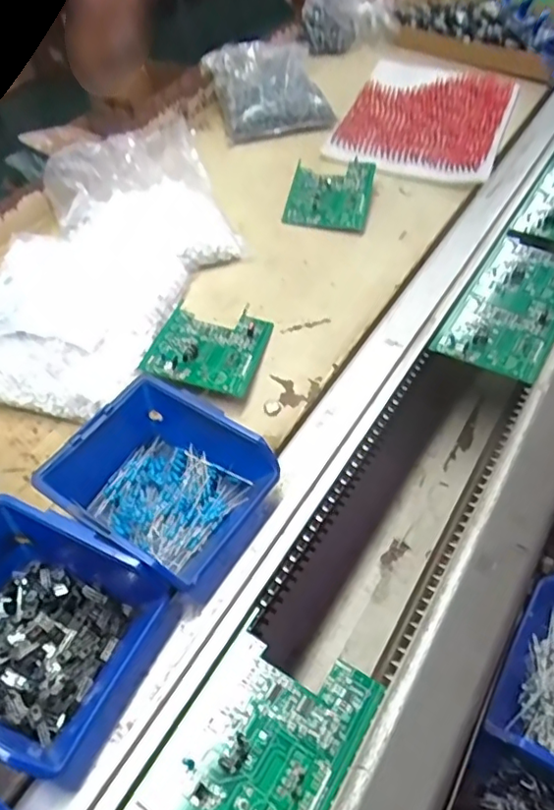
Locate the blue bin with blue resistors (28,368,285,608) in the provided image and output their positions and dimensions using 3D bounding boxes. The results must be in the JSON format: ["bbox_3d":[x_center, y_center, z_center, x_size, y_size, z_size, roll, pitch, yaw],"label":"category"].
[{"bbox_3d":[-0.080,0.056,0.425,0.136,0.056,0.122,26,56,23],"label":"blue bin with blue resistors"}]

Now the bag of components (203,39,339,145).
[{"bbox_3d":[-0.013,-0.462,0.861,0.157,0.063,0.177,-15,50,-8],"label":"bag of components"}]

